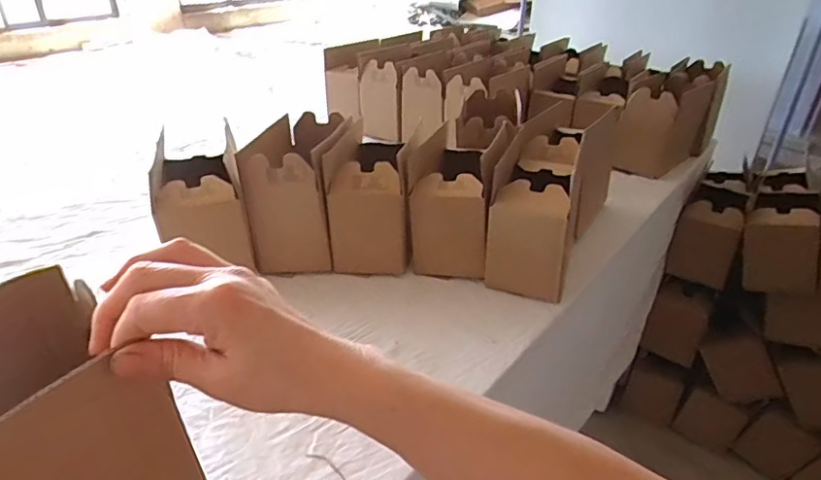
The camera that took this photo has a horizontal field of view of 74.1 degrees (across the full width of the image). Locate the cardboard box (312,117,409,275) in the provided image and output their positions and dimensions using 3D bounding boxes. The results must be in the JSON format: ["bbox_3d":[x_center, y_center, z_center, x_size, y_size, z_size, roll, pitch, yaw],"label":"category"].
[{"bbox_3d":[-0.062,-0.075,0.833,0.126,0.183,0.181,3,31,1],"label":"cardboard box"}]

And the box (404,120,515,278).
[{"bbox_3d":[0.079,-0.075,0.870,0.130,0.171,0.222,9,31,10],"label":"box"}]

